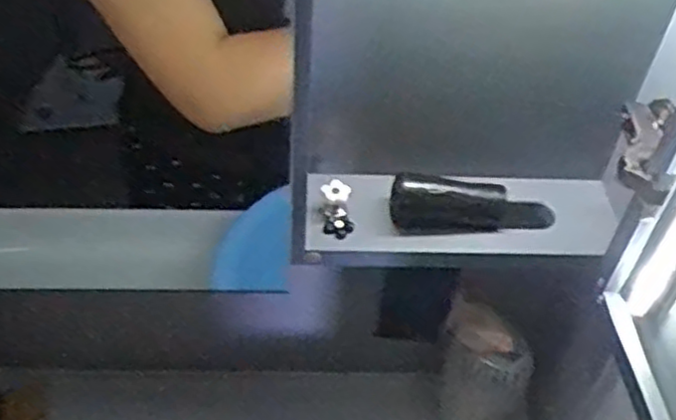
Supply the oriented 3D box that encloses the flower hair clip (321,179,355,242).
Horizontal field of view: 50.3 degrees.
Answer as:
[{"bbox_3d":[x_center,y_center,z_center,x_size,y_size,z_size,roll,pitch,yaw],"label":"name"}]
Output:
[{"bbox_3d":[0.000,-0.001,0.558,0.023,0.027,0.037,-3,46,-7],"label":"flower hair clip"}]

